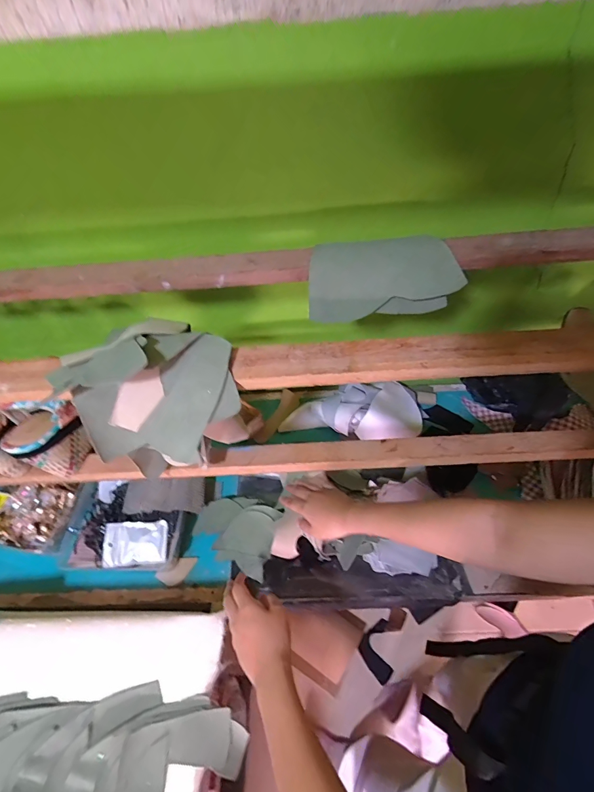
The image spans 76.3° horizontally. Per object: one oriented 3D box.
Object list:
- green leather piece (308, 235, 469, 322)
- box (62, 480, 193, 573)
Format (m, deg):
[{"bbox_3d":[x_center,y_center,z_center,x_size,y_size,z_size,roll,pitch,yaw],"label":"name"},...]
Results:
[{"bbox_3d":[0.099,-0.141,0.441,0.169,0.024,0.093,-6,88,2],"label":"green leather piece"},{"bbox_3d":[-0.295,0.230,0.677,0.190,0.073,0.155,2,53,5],"label":"box"}]

